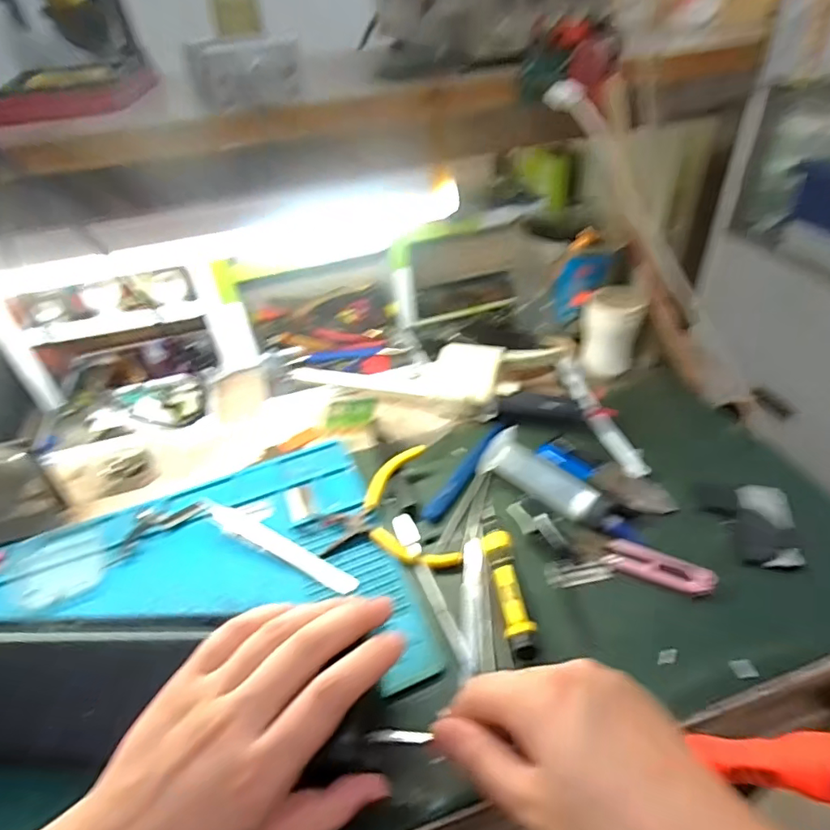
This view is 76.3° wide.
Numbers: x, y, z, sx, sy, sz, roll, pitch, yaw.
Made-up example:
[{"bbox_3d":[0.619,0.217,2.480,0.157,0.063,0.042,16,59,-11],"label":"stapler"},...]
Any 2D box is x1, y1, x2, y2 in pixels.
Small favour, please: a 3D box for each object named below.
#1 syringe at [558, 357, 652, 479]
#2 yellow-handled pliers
[{"bbox_3d":[0.180,-0.010,0.521,0.034,0.019,0.178,-10,40,-4],"label":"syringe"},{"bbox_3d":[-0.027,0.082,0.434,0.102,0.024,0.109,-15,40,-10],"label":"yellow-handled pliers"}]

